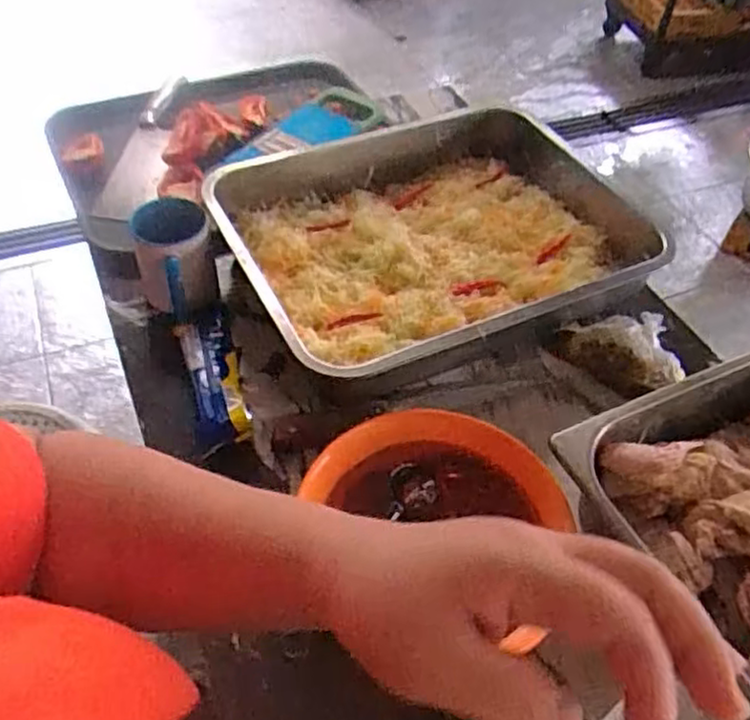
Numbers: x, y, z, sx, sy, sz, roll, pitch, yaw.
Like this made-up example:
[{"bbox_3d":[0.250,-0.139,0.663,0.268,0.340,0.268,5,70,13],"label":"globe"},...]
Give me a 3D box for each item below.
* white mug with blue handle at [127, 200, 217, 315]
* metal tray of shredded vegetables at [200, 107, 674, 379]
[{"bbox_3d":[-0.212,-0.113,0.741,0.076,0.100,0.093,-12,52,-13],"label":"white mug with blue handle"},{"bbox_3d":[0.074,-0.144,0.786,0.442,0.064,0.340,-21,54,-19],"label":"metal tray of shredded vegetables"}]

